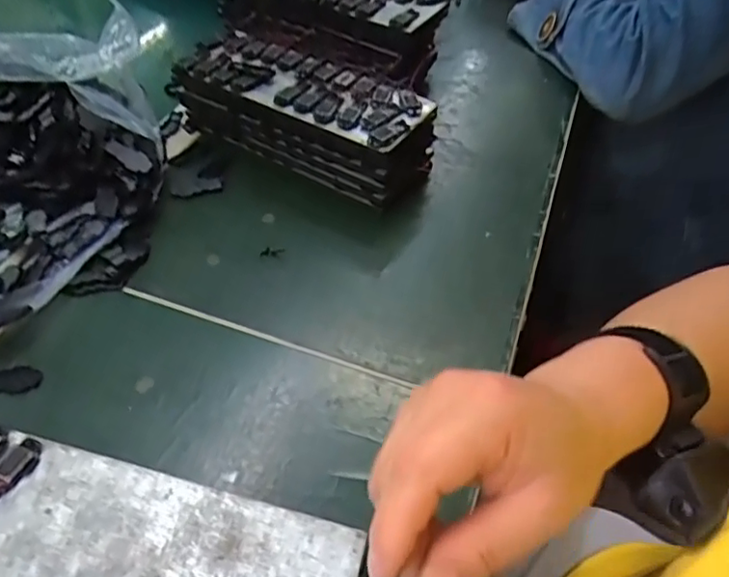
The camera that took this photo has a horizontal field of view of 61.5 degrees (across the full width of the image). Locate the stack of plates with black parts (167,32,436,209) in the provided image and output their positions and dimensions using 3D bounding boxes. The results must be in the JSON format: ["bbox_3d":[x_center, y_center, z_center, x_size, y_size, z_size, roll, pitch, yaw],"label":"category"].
[{"bbox_3d":[-0.046,-0.137,0.486,0.209,0.062,0.080,25,50,18],"label":"stack of plates with black parts"}]

